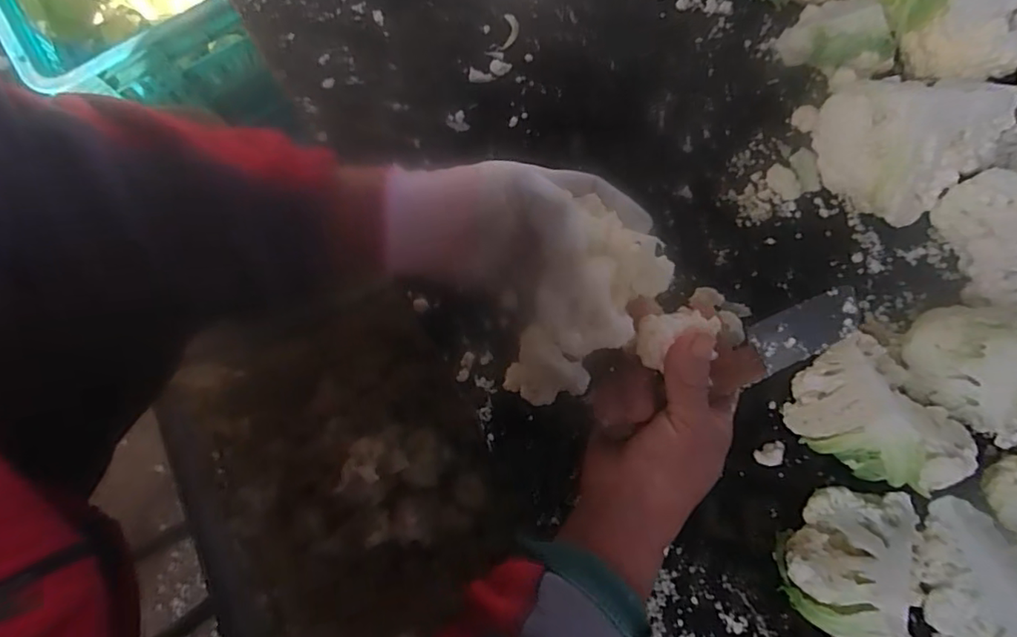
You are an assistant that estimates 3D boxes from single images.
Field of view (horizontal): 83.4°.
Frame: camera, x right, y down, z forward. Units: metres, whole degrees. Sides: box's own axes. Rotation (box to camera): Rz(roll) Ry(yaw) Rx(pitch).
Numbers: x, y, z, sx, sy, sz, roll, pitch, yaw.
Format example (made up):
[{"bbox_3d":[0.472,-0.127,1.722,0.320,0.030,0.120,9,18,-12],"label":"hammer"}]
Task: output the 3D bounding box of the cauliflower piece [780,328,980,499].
[{"bbox_3d":[0.241,0.059,0.366,0.100,0.068,0.087,26,80,7],"label":"cauliflower piece"}]

